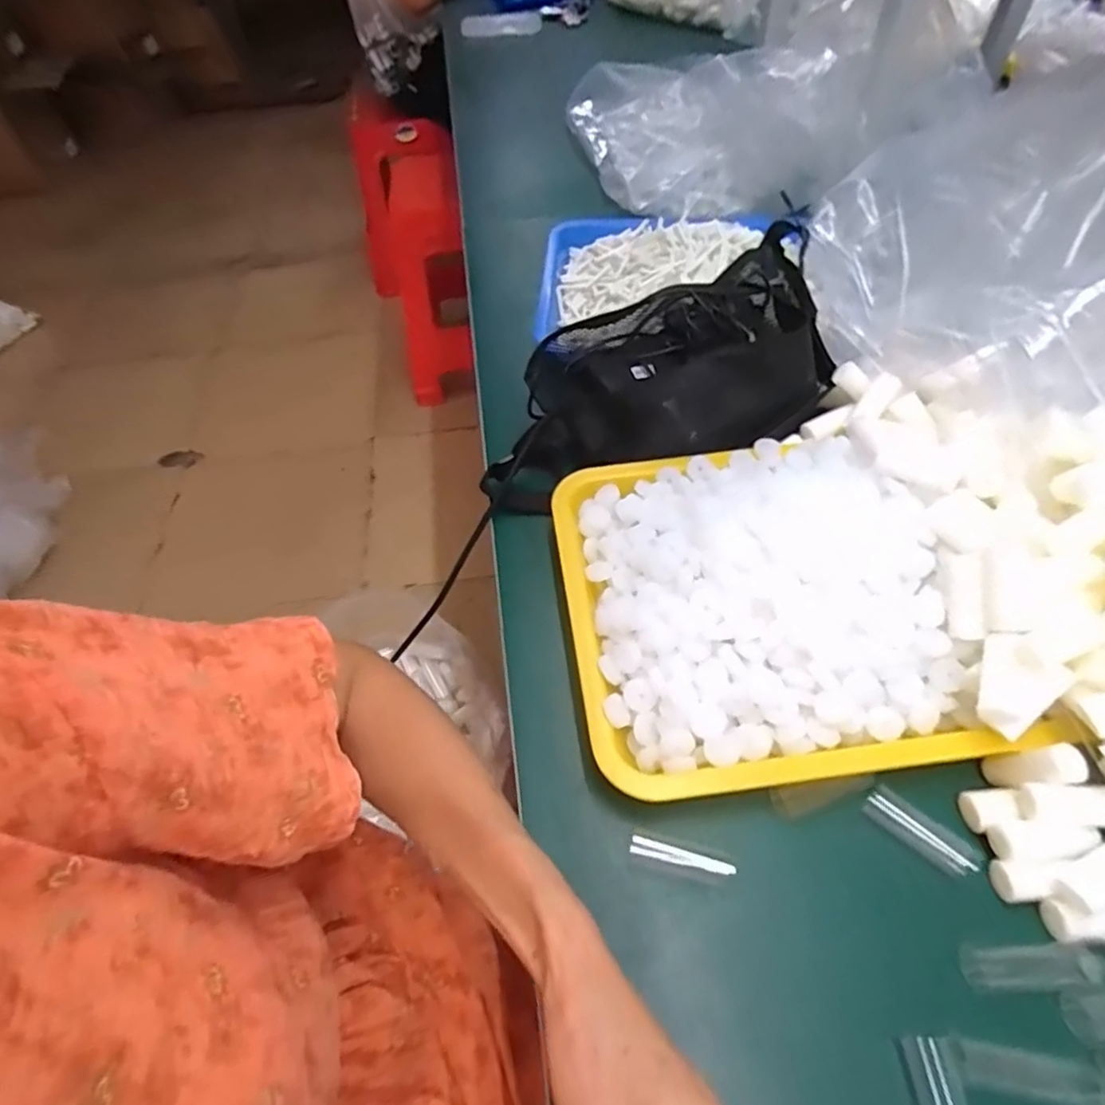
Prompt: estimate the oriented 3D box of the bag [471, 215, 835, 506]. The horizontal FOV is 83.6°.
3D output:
[{"bbox_3d":[0.092,-0.145,0.528,0.321,0.106,0.152,-22,55,-12],"label":"bag"}]

